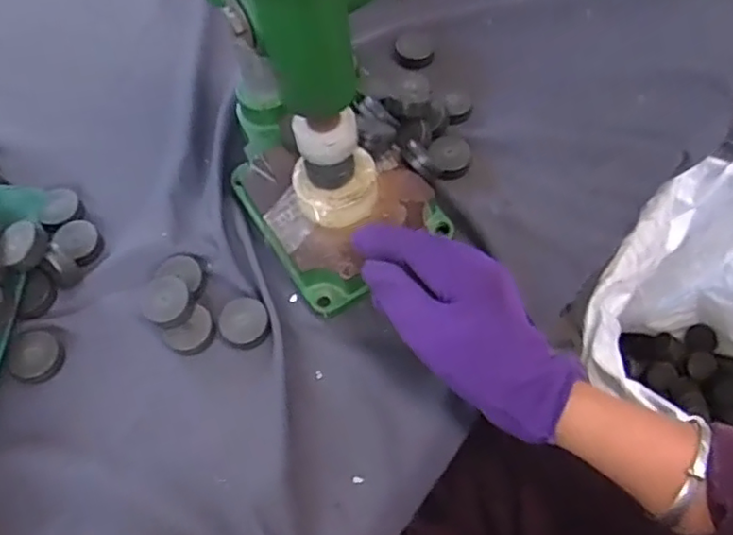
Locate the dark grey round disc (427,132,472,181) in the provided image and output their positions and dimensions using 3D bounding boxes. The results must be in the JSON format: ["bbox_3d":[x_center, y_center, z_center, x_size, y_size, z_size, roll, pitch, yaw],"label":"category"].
[{"bbox_3d":[0.063,-0.087,0.474,0.032,0.008,0.038,-13,61,-4],"label":"dark grey round disc"}]

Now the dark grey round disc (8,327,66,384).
[{"bbox_3d":[-0.220,0.057,0.418,0.029,0.015,0.036,-3,60,1],"label":"dark grey round disc"}]

